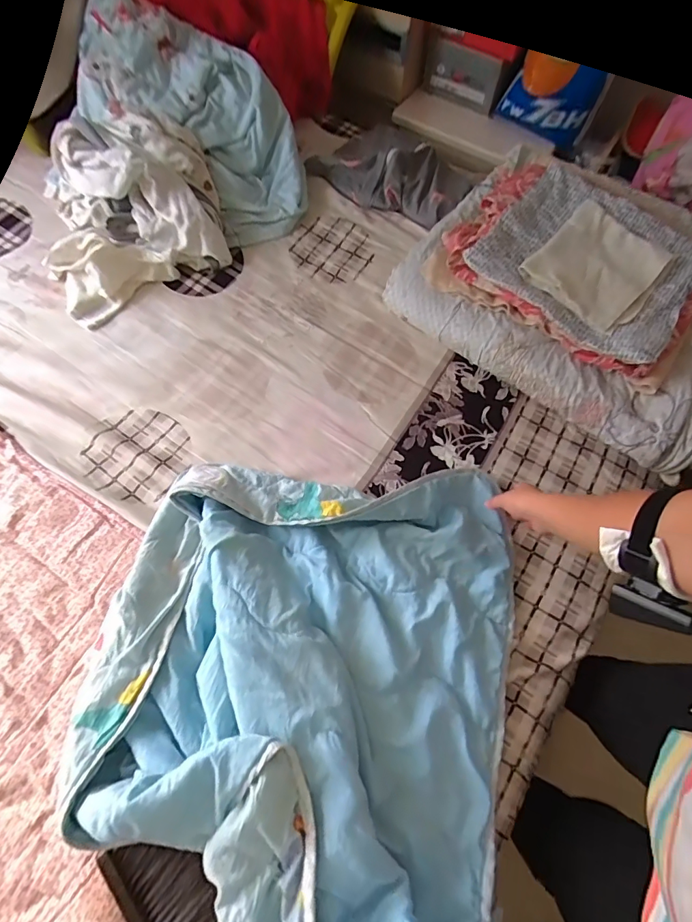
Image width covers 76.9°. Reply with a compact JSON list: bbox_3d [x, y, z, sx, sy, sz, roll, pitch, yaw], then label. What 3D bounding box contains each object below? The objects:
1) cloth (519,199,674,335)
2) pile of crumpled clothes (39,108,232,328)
[{"bbox_3d":[0.452,-0.352,0.775,0.196,0.037,0.250,41,71,13],"label":"cloth"},{"bbox_3d":[-0.436,-0.502,0.867,0.356,0.149,0.383,-21,68,-11],"label":"pile of crumpled clothes"}]

